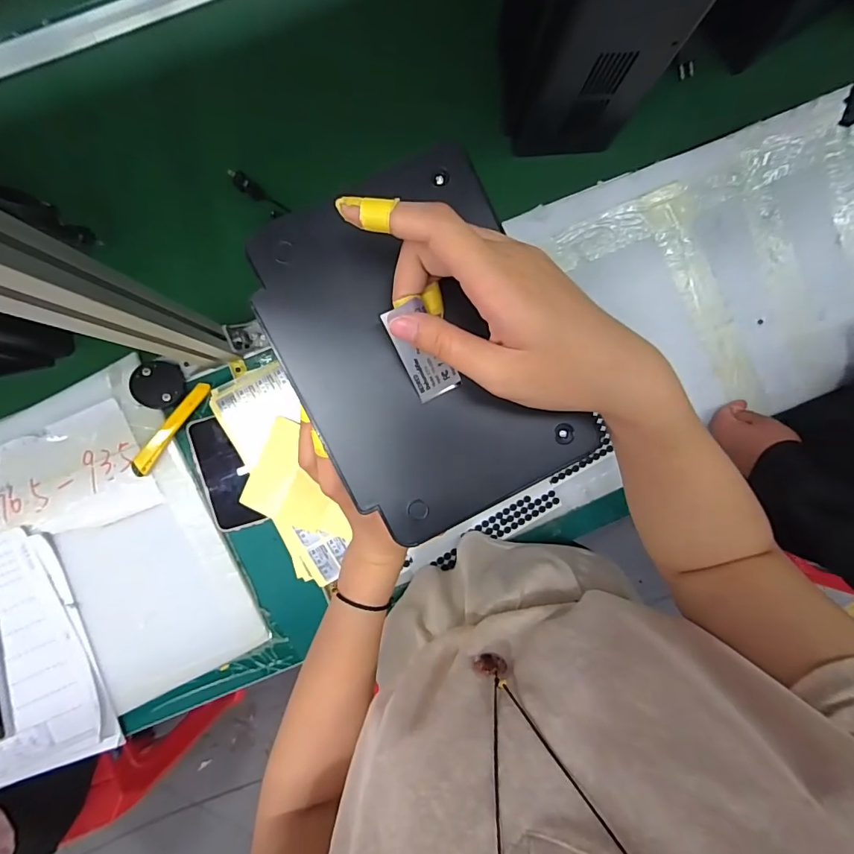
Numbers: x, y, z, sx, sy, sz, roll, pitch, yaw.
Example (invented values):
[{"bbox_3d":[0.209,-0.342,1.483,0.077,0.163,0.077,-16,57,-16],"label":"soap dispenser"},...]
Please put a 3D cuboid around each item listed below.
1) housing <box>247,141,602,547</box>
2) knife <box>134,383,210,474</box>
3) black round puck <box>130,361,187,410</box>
[{"bbox_3d":[-0.003,-0.041,0.252,0.137,0.017,0.191,-27,90,-2],"label":"housing"},{"bbox_3d":[-0.325,0.001,0.576,0.024,0.013,0.136,36,89,-2],"label":"knife"},{"bbox_3d":[-0.338,-0.053,0.574,0.061,0.007,0.059,4,77,-19],"label":"black round puck"}]

